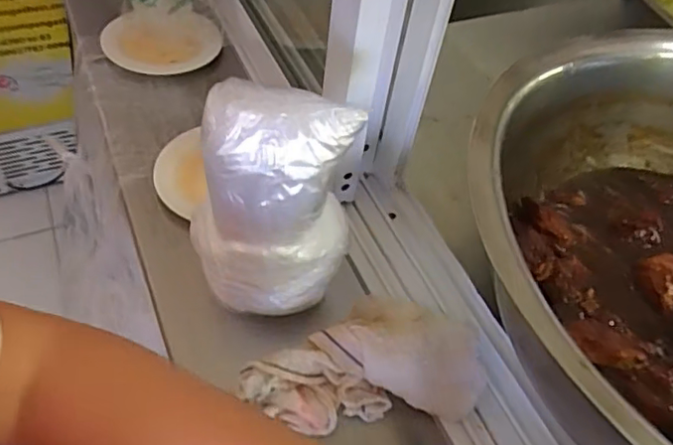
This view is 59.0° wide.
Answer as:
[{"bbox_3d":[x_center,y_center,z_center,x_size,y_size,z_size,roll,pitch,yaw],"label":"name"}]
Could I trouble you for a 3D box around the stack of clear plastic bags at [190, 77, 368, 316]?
[{"bbox_3d":[-0.051,-0.013,0.462,0.127,0.182,0.086,-6,52,-12],"label":"stack of clear plastic bags"}]

